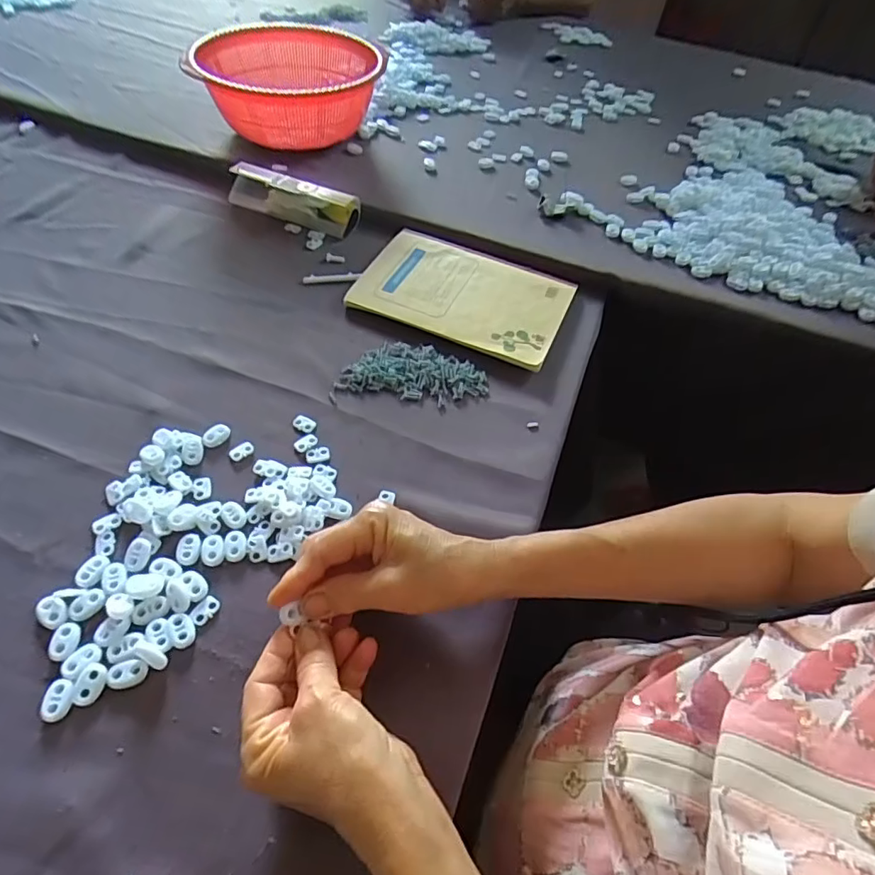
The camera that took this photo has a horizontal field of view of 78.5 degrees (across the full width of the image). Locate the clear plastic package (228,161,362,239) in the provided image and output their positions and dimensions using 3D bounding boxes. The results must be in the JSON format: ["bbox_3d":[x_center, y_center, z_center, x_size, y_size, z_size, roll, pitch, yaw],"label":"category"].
[{"bbox_3d":[-0.169,-0.279,0.621,0.156,0.039,0.043,21,55,11],"label":"clear plastic package"}]

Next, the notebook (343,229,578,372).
[{"bbox_3d":[0.029,-0.150,0.554,0.203,0.015,0.145,21,55,11],"label":"notebook"}]

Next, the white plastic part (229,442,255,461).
[{"bbox_3d":[-0.156,0.010,0.425,0.019,0.004,0.012,-26,60,-21],"label":"white plastic part"}]

